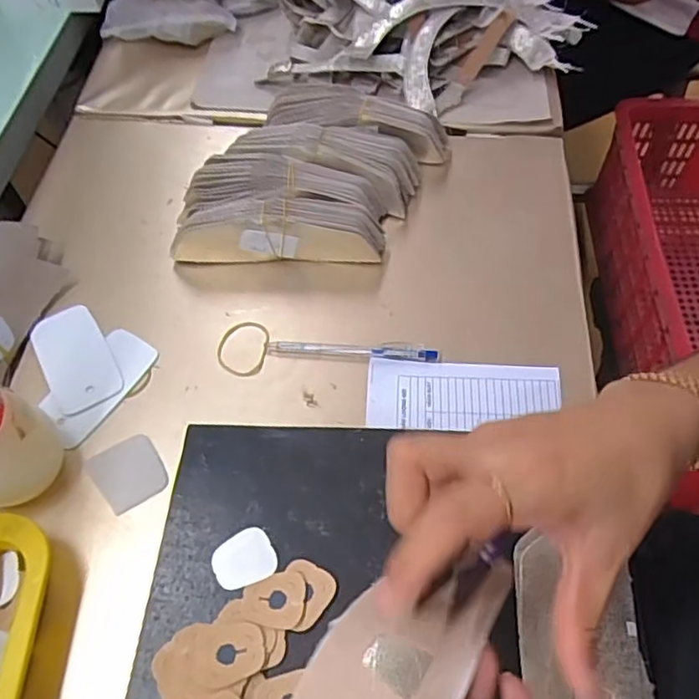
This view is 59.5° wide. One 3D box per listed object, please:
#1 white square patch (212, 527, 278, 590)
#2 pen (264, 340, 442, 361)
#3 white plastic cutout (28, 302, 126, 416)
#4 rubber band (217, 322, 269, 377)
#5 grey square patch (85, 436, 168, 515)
[{"bbox_3d":[-0.068,0.135,0.393,0.039,0.004,0.033,-30,63,-19],"label":"white square patch"},{"bbox_3d":[0.002,0.000,0.500,0.137,0.008,0.016,1,57,0],"label":"pen"},{"bbox_3d":[-0.226,0.005,0.503,0.053,0.004,0.102,-29,62,-18],"label":"white plastic cutout"},{"bbox_3d":[-0.088,-0.002,0.509,0.039,0.006,0.052,9,58,5],"label":"rubber band"},{"bbox_3d":[-0.164,0.091,0.451,0.049,0.004,0.053,-28,62,-18],"label":"grey square patch"}]

